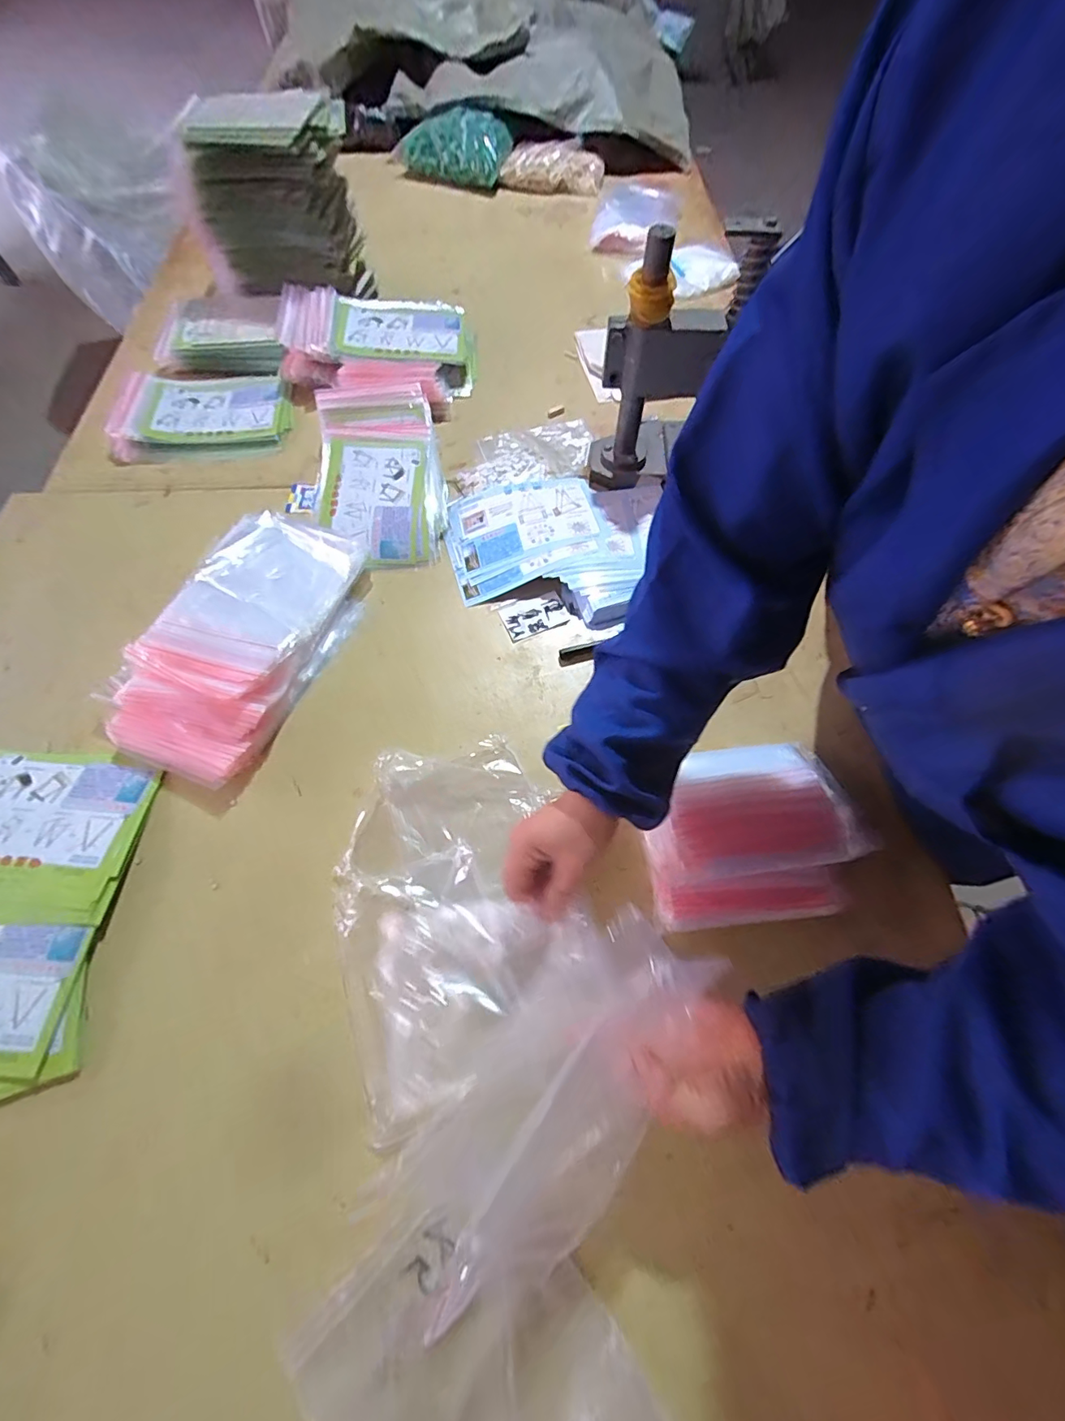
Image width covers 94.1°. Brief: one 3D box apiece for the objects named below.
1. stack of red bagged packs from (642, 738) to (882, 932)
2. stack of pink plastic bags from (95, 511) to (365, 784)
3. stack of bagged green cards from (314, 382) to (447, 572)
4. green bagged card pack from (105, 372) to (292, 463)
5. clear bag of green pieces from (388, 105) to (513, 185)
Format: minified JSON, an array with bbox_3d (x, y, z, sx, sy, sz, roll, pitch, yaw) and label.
[{"bbox_3d":[0.226,0.122,0.514,0.219,0.050,0.179,-5,65,-3],"label":"stack of red bagged packs"},{"bbox_3d":[-0.361,-0.100,0.620,0.210,0.061,0.363,18,66,8],"label":"stack of pink plastic bags"},{"bbox_3d":[-0.231,-0.351,0.730,0.184,0.060,0.311,-8,65,-5],"label":"stack of bagged green cards"},{"bbox_3d":[-0.540,-0.495,0.821,0.269,0.036,0.194,-5,65,-3],"label":"green bagged card pack"},{"bbox_3d":[-0.198,-1.322,1.157,0.281,0.086,0.131,11,65,4],"label":"clear bag of green pieces"}]

